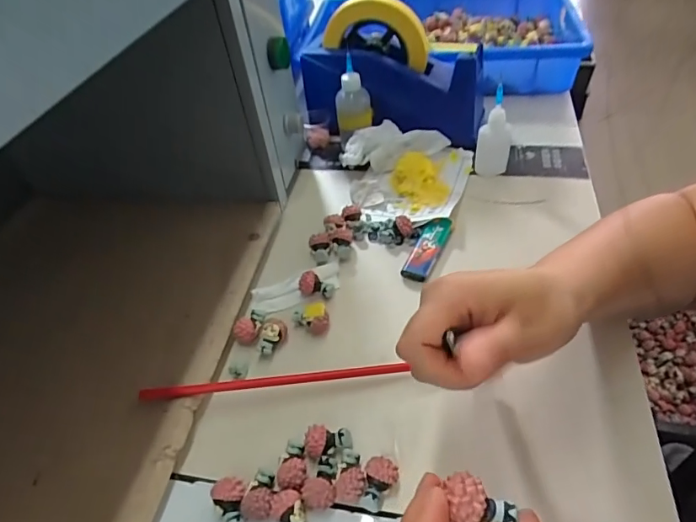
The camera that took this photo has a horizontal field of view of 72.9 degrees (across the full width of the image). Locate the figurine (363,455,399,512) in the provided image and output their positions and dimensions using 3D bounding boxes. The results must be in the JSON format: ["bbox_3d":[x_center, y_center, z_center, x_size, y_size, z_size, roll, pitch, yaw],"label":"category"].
[{"bbox_3d":[0.020,0.134,0.282,0.019,0.018,0.027,0,47,7],"label":"figurine"}]

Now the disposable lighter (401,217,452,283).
[{"bbox_3d":[0.069,-0.010,0.416,0.025,0.015,0.071,17,49,19],"label":"disposable lighter"}]

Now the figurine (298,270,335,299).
[{"bbox_3d":[-0.027,0.022,0.396,0.029,0.017,0.016,17,51,21],"label":"figurine"}]

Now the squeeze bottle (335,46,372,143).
[{"bbox_3d":[0.006,-0.172,0.511,0.030,0.082,0.033,23,54,26],"label":"squeeze bottle"}]

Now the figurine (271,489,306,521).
[{"bbox_3d":[-0.033,0.148,0.272,0.018,0.020,0.028,-17,47,-9],"label":"figurine"}]

